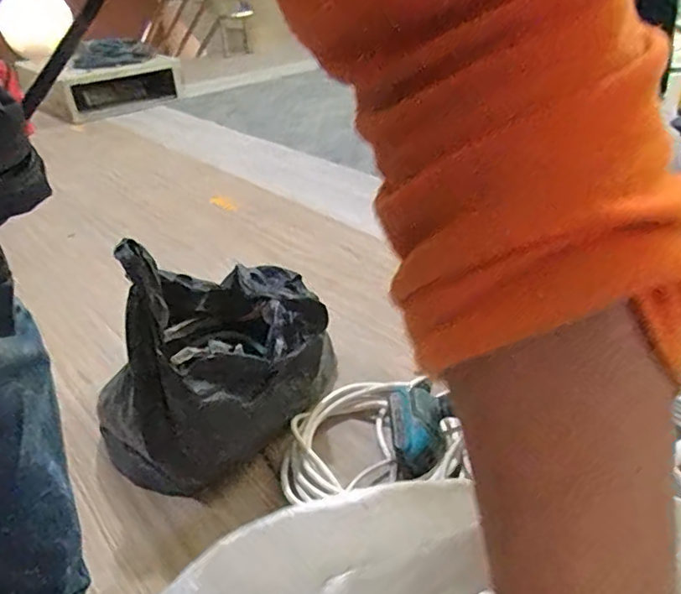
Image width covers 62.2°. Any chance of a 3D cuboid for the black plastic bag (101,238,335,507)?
[{"bbox_3d":[-0.178,0.072,0.825,0.231,0.339,0.321,15,37,28],"label":"black plastic bag"}]

